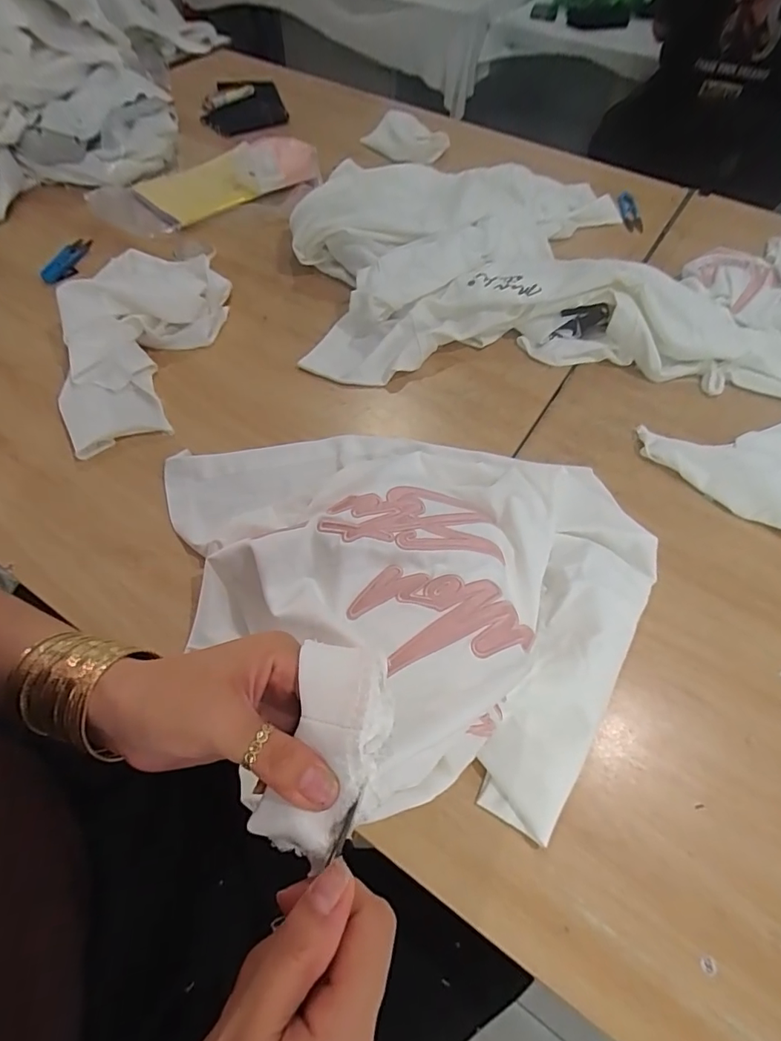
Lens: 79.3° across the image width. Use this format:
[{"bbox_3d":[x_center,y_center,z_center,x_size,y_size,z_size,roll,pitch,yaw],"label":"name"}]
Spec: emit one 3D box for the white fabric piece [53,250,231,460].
[{"bbox_3d":[-0.324,-0.223,0.579,0.167,0.065,0.317,7,59,4],"label":"white fabric piece"}]

